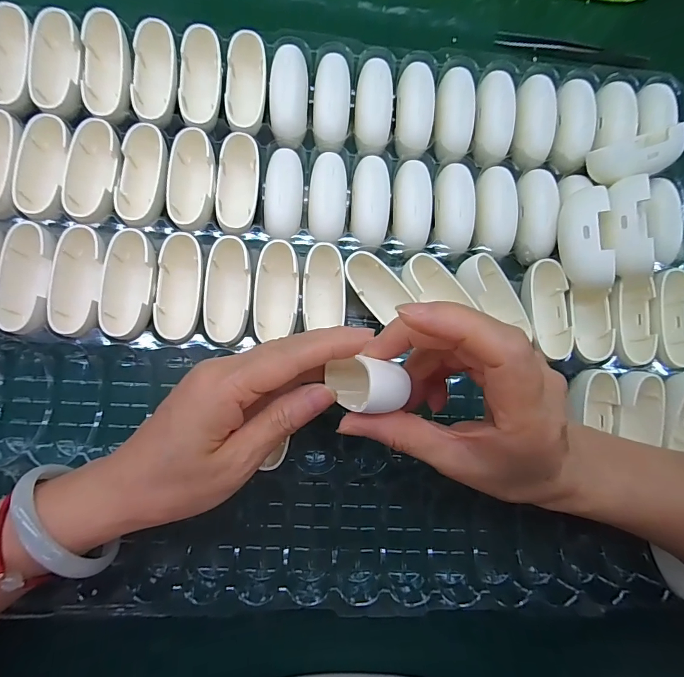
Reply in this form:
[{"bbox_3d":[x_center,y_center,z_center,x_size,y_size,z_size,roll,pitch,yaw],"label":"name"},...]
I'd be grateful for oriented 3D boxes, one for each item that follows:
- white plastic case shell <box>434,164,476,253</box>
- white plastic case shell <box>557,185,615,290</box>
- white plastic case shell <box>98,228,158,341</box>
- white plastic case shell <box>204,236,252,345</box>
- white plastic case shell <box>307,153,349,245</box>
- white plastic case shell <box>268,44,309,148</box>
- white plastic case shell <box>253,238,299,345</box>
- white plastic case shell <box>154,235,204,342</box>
[{"bbox_3d":[0.081,-0.093,0.287,0.028,0.017,0.065,2,83,-5],"label":"white plastic case shell"},{"bbox_3d":[0.163,-0.067,0.271,0.021,0.030,0.067,-3,83,-5],"label":"white plastic case shell"},{"bbox_3d":[-0.136,-0.034,0.260,0.032,0.022,0.071,0,83,-5],"label":"white plastic case shell"},{"bbox_3d":[-0.074,-0.030,0.265,0.028,0.021,0.068,0,83,-5],"label":"white plastic case shell"},{"bbox_3d":[-0.010,-0.099,0.280,0.026,0.018,0.064,2,83,-4],"label":"white plastic case shell"},{"bbox_3d":[-0.038,-0.173,0.289,0.027,0.015,0.068,0,83,-5],"label":"white plastic case shell"},{"bbox_3d":[-0.044,-0.032,0.270,0.026,0.023,0.066,3,82,-4],"label":"white plastic case shell"},{"bbox_3d":[-0.104,-0.033,0.262,0.029,0.022,0.072,0,83,-5],"label":"white plastic case shell"}]

